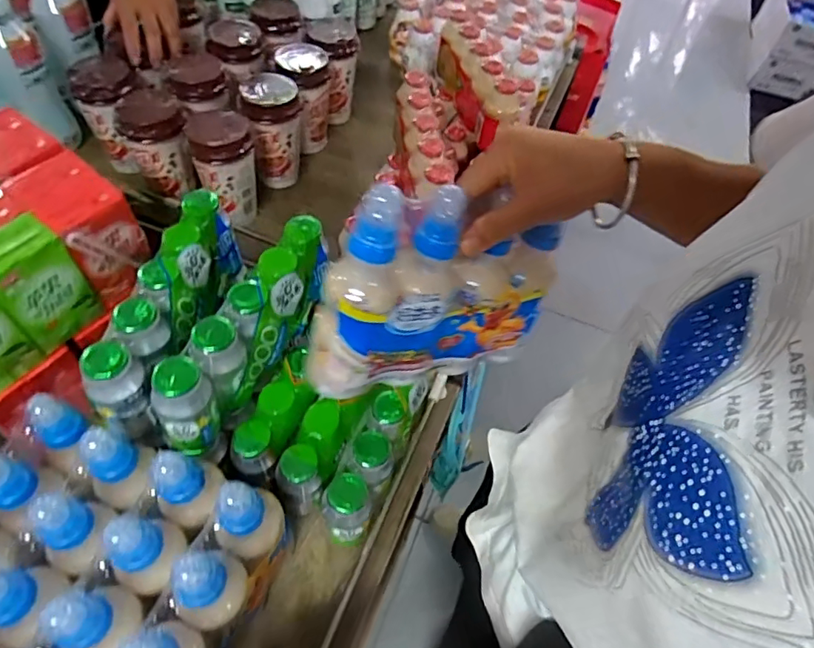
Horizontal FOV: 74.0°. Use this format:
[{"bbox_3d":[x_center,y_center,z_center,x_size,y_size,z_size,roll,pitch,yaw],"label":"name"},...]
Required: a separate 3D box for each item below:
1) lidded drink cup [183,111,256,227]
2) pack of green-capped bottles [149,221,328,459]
[{"bbox_3d":[-0.227,-0.198,0.680,0.070,0.140,0.065,2,56,-4],"label":"lidded drink cup"},{"bbox_3d":[-0.135,0.011,0.477,0.039,0.100,0.208,26,57,12],"label":"pack of green-capped bottles"}]

